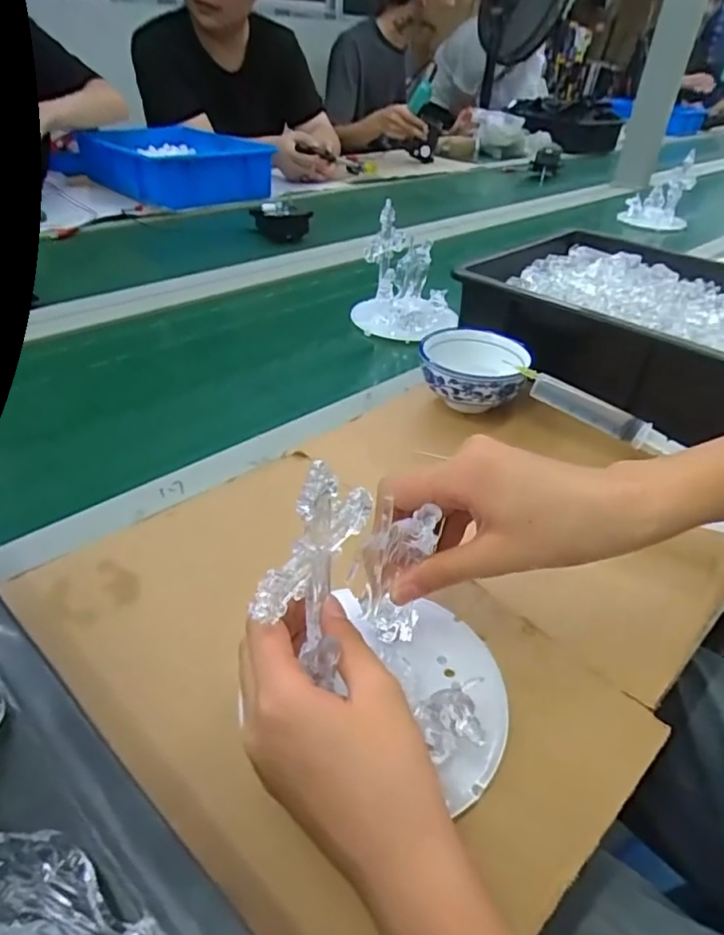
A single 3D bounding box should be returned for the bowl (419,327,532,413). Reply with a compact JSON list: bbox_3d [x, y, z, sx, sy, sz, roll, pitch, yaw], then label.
[{"bbox_3d":[0.100,-0.082,0.518,0.088,0.053,0.095,2,36,-2],"label":"bowl"}]

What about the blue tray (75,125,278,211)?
[{"bbox_3d":[-0.422,-0.701,1.310,0.313,0.092,0.458,-18,42,-26],"label":"blue tray"}]

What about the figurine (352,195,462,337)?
[{"bbox_3d":[0.057,-0.234,0.679,0.118,0.115,0.108,11,36,11],"label":"figurine"}]

